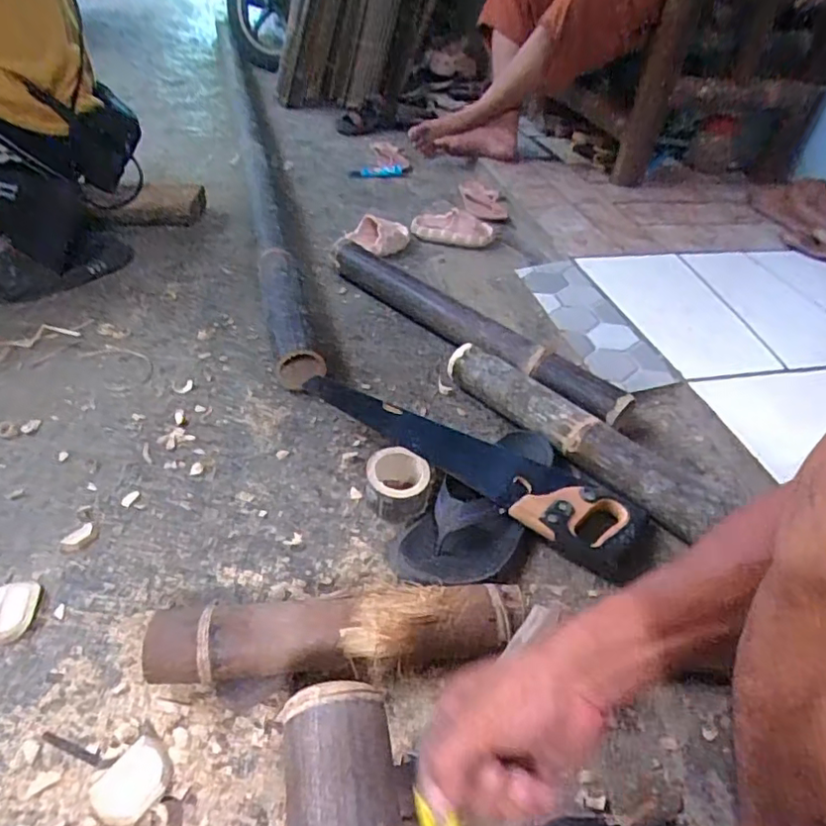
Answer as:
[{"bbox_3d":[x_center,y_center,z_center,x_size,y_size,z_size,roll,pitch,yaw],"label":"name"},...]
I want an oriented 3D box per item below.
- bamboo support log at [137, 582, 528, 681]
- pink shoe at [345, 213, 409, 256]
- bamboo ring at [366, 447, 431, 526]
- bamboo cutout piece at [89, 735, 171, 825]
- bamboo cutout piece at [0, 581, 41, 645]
[{"bbox_3d":[-0.066,0.216,0.569,0.351,0.071,0.074,-3,43,-11],"label":"bamboo support log"},{"bbox_3d":[-0.071,-0.365,1.220,0.134,0.059,0.051,-3,42,-11],"label":"pink shoe"},{"bbox_3d":[-0.018,0.088,0.726,0.078,0.057,0.074,4,42,-3],"label":"bamboo ring"},{"bbox_3d":[-0.233,0.308,0.491,0.047,0.009,0.060,31,47,25],"label":"bamboo cutout piece"},{"bbox_3d":[-0.399,0.198,0.588,0.040,0.014,0.061,-2,42,-10],"label":"bamboo cutout piece"}]

